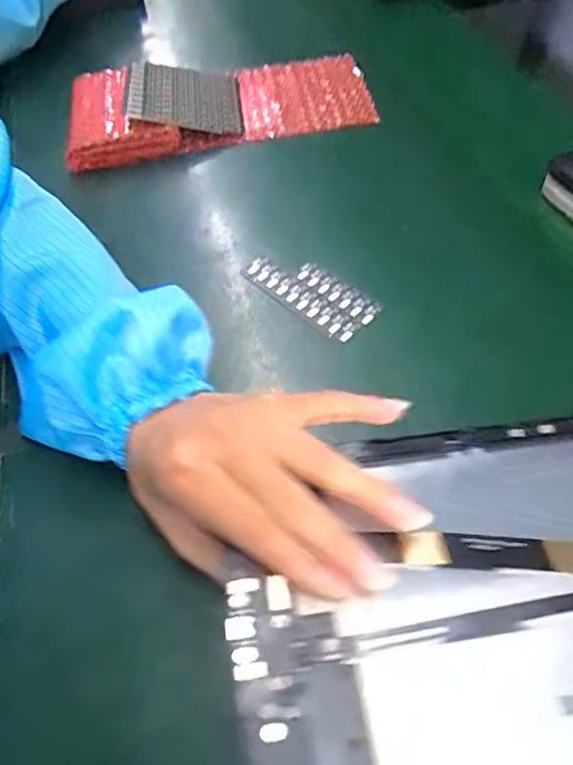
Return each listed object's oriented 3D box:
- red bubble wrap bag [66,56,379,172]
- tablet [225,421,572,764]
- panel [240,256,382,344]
[{"bbox_3d":[-0.062,-0.256,0.535,0.267,0.028,0.116,-11,54,-4],"label":"red bubble wrap bag"},{"bbox_3d":[0.097,0.082,0.235,0.235,0.010,0.145,-8,54,-8],"label":"tablet"},{"bbox_3d":[0.015,-0.063,0.398,0.038,0.008,0.097,-40,61,-23],"label":"panel"}]

